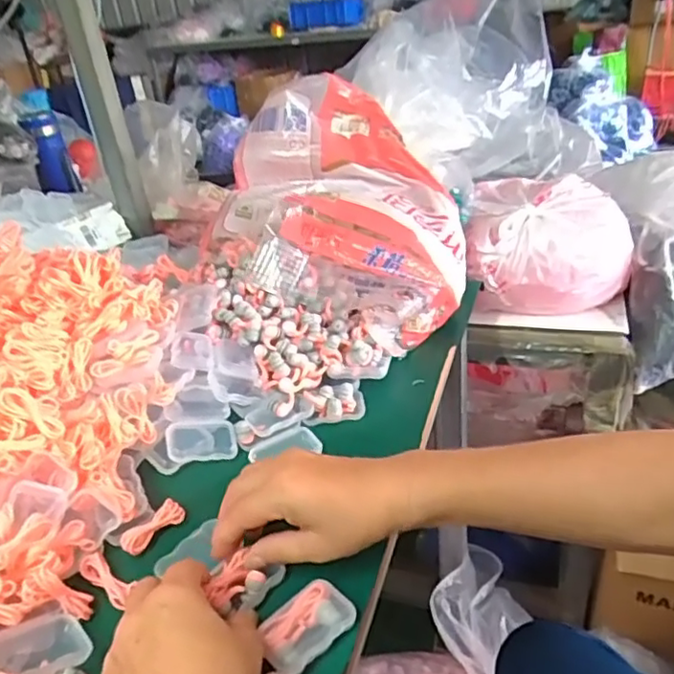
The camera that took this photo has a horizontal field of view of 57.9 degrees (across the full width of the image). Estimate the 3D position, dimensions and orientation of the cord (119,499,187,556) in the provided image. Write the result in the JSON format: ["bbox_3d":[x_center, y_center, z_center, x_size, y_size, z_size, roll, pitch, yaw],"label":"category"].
[{"bbox_3d":[-0.132,0.136,0.437,0.018,0.009,0.048,20,40,37],"label":"cord"}]

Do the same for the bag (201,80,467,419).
[{"bbox_3d":[-0.008,-0.106,0.613,0.258,0.192,0.335,1,32,13],"label":"bag"}]

